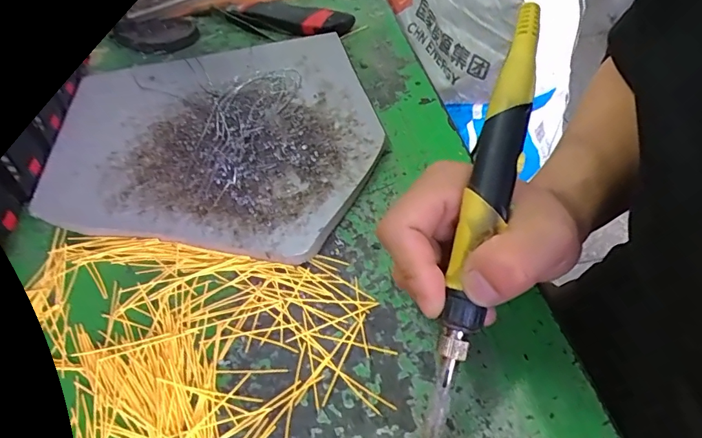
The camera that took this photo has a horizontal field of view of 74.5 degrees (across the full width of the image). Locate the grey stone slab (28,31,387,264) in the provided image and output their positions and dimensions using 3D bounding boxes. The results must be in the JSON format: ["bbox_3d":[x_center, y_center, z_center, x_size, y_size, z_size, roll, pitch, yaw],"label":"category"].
[{"bbox_3d":[-0.115,-0.086,0.385,0.285,0.013,0.262,8,47,12],"label":"grey stone slab"}]

